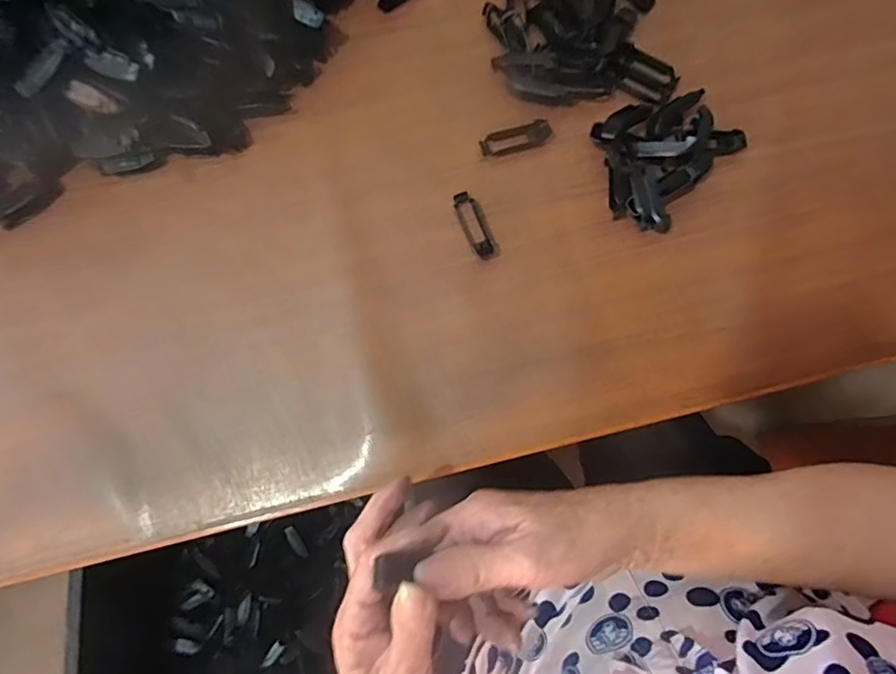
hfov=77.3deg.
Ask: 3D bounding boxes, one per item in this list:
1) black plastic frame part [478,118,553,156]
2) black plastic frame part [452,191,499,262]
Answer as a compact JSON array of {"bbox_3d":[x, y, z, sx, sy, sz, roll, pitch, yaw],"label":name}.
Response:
[{"bbox_3d":[0.054,-0.157,0.441,0.058,0.009,0.017,-14,79,-2],"label":"black plastic frame part"},{"bbox_3d":[0.022,-0.087,0.433,0.019,0.005,0.055,-24,79,-4],"label":"black plastic frame part"}]

